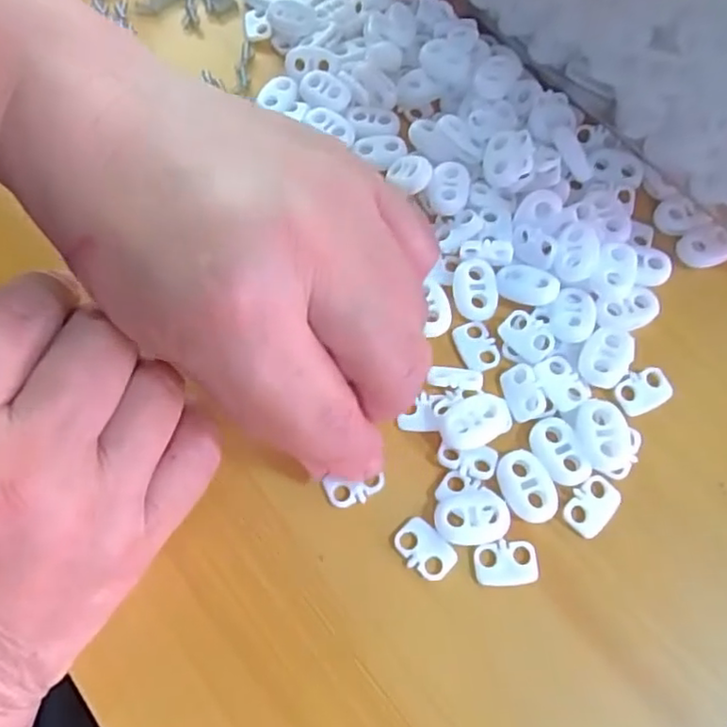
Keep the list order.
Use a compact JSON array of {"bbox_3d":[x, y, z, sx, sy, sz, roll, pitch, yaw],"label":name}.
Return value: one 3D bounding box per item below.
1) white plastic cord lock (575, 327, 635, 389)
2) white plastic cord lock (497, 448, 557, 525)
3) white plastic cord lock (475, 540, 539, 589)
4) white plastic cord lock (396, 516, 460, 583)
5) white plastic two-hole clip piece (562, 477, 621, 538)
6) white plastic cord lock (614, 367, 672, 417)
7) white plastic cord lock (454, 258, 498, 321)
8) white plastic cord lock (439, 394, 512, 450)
[{"bbox_3d":[0.080,-0.002,0.209,0.016,0.004,0.021,25,69,12],"label":"white plastic cord lock"},{"bbox_3d":[0.050,0.037,0.193,0.016,0.004,0.022,-26,68,-10],"label":"white plastic cord lock"},{"bbox_3d":[0.042,0.059,0.187,0.018,0.004,0.012,-1,66,1],"label":"white plastic cord lock"},{"bbox_3d":[0.018,0.056,0.189,0.012,0.004,0.019,-36,73,-14],"label":"white plastic cord lock"},{"bbox_3d":[0.070,0.043,0.193,0.018,0.004,0.013,-42,72,-15],"label":"white plastic two-hole clip piece"},{"bbox_3d":[0.092,0.009,0.208,0.018,0.004,0.013,-24,68,-9],"label":"white plastic cord lock"},{"bbox_3d":[0.040,-0.026,0.220,0.014,0.004,0.021,-4,66,-1],"label":"white plastic cord lock"},{"bbox_3d":[0.035,0.018,0.201,0.022,0.005,0.016,-25,68,-9],"label":"white plastic cord lock"}]

